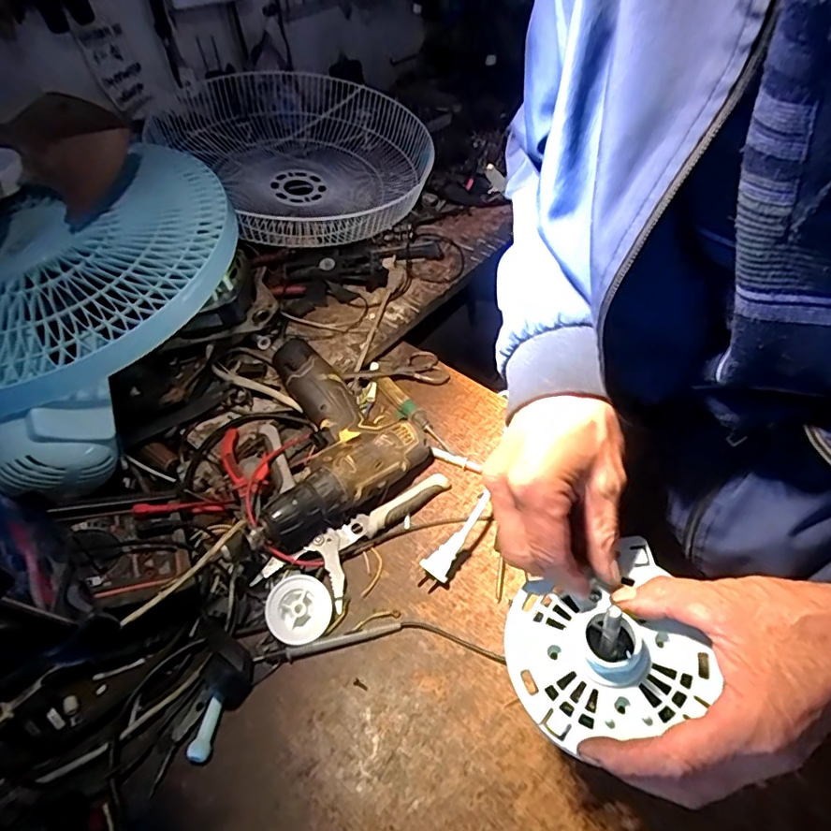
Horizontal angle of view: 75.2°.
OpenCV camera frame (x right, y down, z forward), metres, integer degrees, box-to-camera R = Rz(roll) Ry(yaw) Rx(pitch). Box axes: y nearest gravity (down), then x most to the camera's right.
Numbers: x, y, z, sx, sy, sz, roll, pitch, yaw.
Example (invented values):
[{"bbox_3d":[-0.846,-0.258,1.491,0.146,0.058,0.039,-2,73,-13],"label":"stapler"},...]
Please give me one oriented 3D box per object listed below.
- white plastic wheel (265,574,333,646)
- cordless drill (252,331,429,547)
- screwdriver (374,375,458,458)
[{"bbox_3d":[-0.099,0.162,0.453,0.054,0.014,0.053,-29,84,-34],"label":"white plastic wheel"},{"bbox_3d":[-0.113,0.033,0.529,0.174,0.060,0.178,28,56,27],"label":"cordless drill"},{"bbox_3d":[-0.003,0.001,0.608,0.026,0.018,0.129,-30,52,-21],"label":"screwdriver"}]

